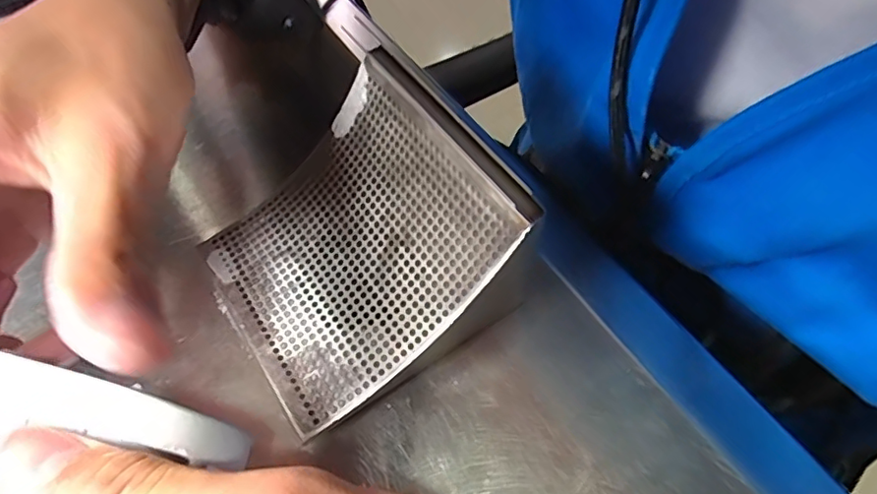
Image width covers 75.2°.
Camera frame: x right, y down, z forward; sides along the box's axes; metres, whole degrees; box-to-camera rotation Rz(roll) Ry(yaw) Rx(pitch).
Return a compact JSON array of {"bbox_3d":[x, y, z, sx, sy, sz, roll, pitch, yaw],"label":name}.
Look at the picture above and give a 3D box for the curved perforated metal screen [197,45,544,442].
[{"bbox_3d":[-0.031,-0.004,0.211,0.109,0.015,0.095,-46,63,11],"label":"curved perforated metal screen"}]

